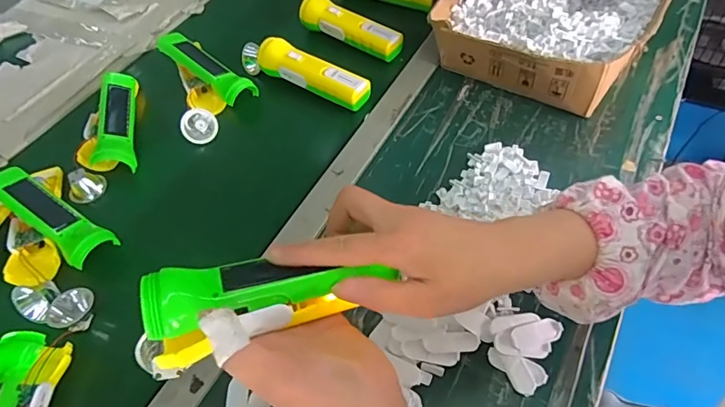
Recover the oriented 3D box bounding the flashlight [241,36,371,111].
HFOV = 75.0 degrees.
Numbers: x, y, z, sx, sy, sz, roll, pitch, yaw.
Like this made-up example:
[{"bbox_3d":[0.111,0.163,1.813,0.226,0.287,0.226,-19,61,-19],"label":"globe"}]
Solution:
[{"bbox_3d":[-0.087,-0.188,0.658,0.216,0.042,0.043,24,58,22],"label":"flashlight"}]

